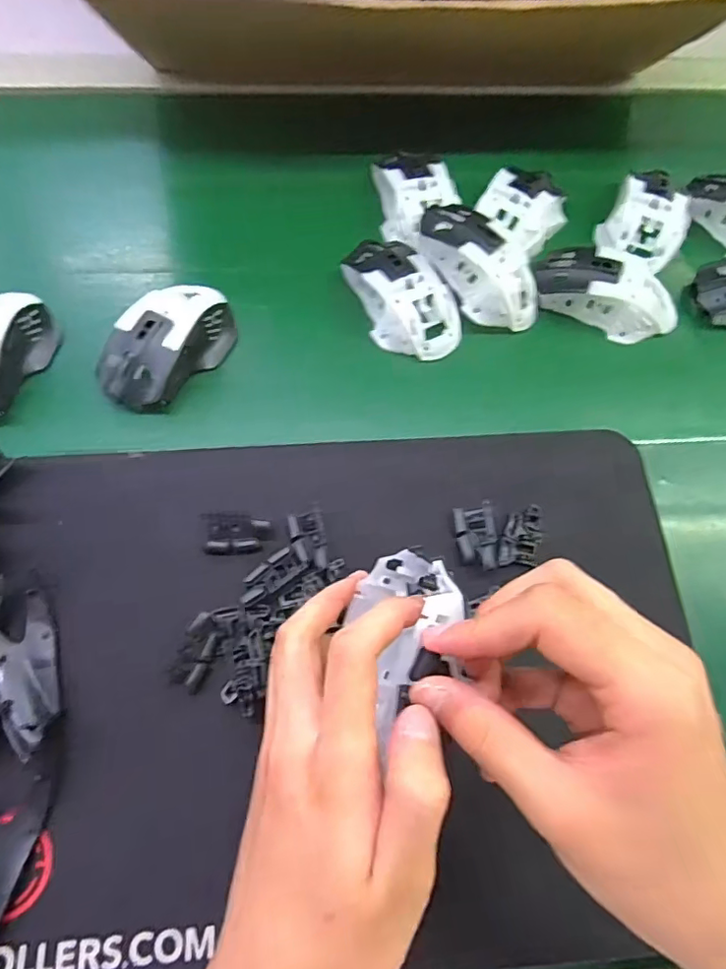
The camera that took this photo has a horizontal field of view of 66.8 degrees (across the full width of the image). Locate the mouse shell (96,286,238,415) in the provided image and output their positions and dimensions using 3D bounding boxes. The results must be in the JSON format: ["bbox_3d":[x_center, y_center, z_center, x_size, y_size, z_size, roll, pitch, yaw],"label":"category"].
[{"bbox_3d":[-0.142,-0.104,0.409,0.063,0.050,0.115,27,69,9],"label":"mouse shell"}]

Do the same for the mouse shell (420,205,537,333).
[{"bbox_3d":[0.093,-0.168,0.421,0.113,0.032,0.058,46,72,-6],"label":"mouse shell"}]

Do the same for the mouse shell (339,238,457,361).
[{"bbox_3d":[0.032,-0.149,0.426,0.062,0.031,0.109,-23,70,-11],"label":"mouse shell"}]

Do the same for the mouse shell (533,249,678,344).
[{"bbox_3d":[0.195,-0.155,0.437,0.110,0.035,0.067,10,67,2],"label":"mouse shell"}]

